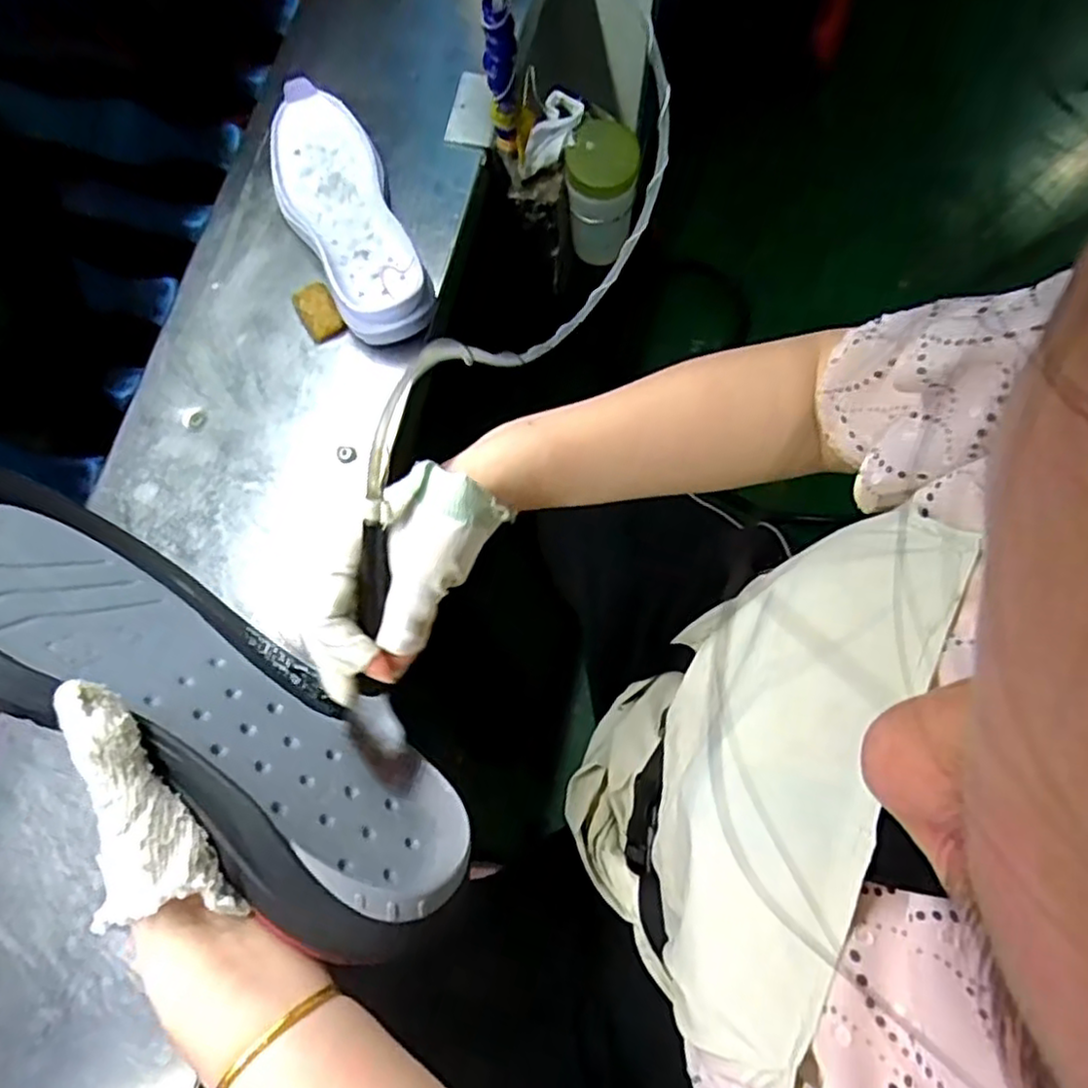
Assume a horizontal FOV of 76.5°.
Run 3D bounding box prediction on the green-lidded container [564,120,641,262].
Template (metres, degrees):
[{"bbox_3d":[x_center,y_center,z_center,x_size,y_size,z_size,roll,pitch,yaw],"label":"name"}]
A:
[{"bbox_3d":[0.064,-0.391,0.781,0.074,0.153,0.073,11,74,4],"label":"green-lidded container"}]

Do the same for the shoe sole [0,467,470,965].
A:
[{"bbox_3d":[-0.189,0.070,0.355,0.344,0.128,0.033,37,109,3],"label":"shoe sole"}]

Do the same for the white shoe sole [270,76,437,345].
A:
[{"bbox_3d":[-0.180,-0.298,0.631,0.099,0.044,0.269,-23,74,-6],"label":"white shoe sole"}]

